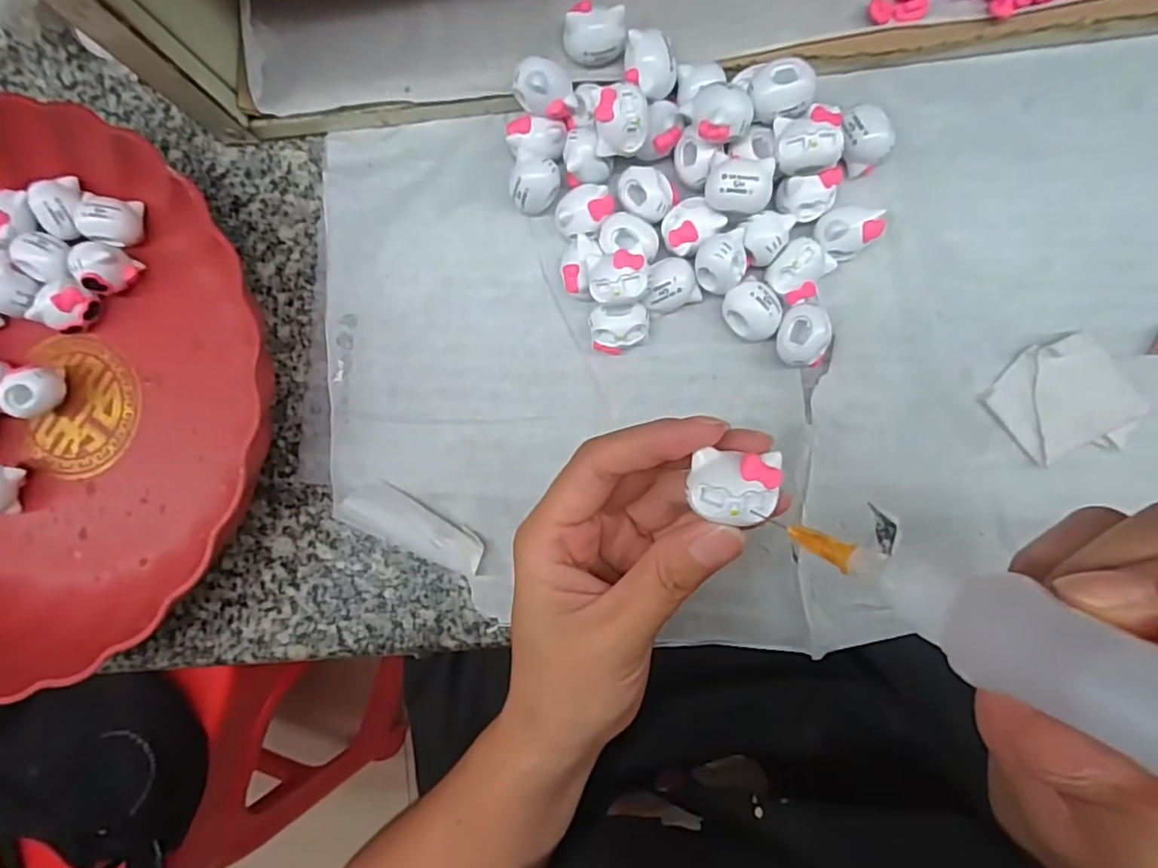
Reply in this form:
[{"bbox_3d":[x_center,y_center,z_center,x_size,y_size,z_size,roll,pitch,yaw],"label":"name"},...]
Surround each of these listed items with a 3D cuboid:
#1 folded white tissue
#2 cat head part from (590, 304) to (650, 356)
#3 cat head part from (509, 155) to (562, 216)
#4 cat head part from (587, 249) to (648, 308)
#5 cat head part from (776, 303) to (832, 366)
[{"bbox_3d":[0.196,-0.013,0.243,0.048,0.007,0.049,-40,85,3],"label":"folded white tissue"},{"bbox_3d":[0.018,-0.044,0.258,0.024,0.019,0.019,-2,88,6],"label":"cat head part"},{"bbox_3d":[-0.018,-0.105,0.262,0.020,0.023,0.021,7,89,6],"label":"cat head part"},{"bbox_3d":[0.016,-0.061,0.243,0.023,0.017,0.020,-3,88,6],"label":"cat head part"},{"bbox_3d":[0.092,-0.040,0.250,0.020,0.019,0.023,6,89,6],"label":"cat head part"}]

